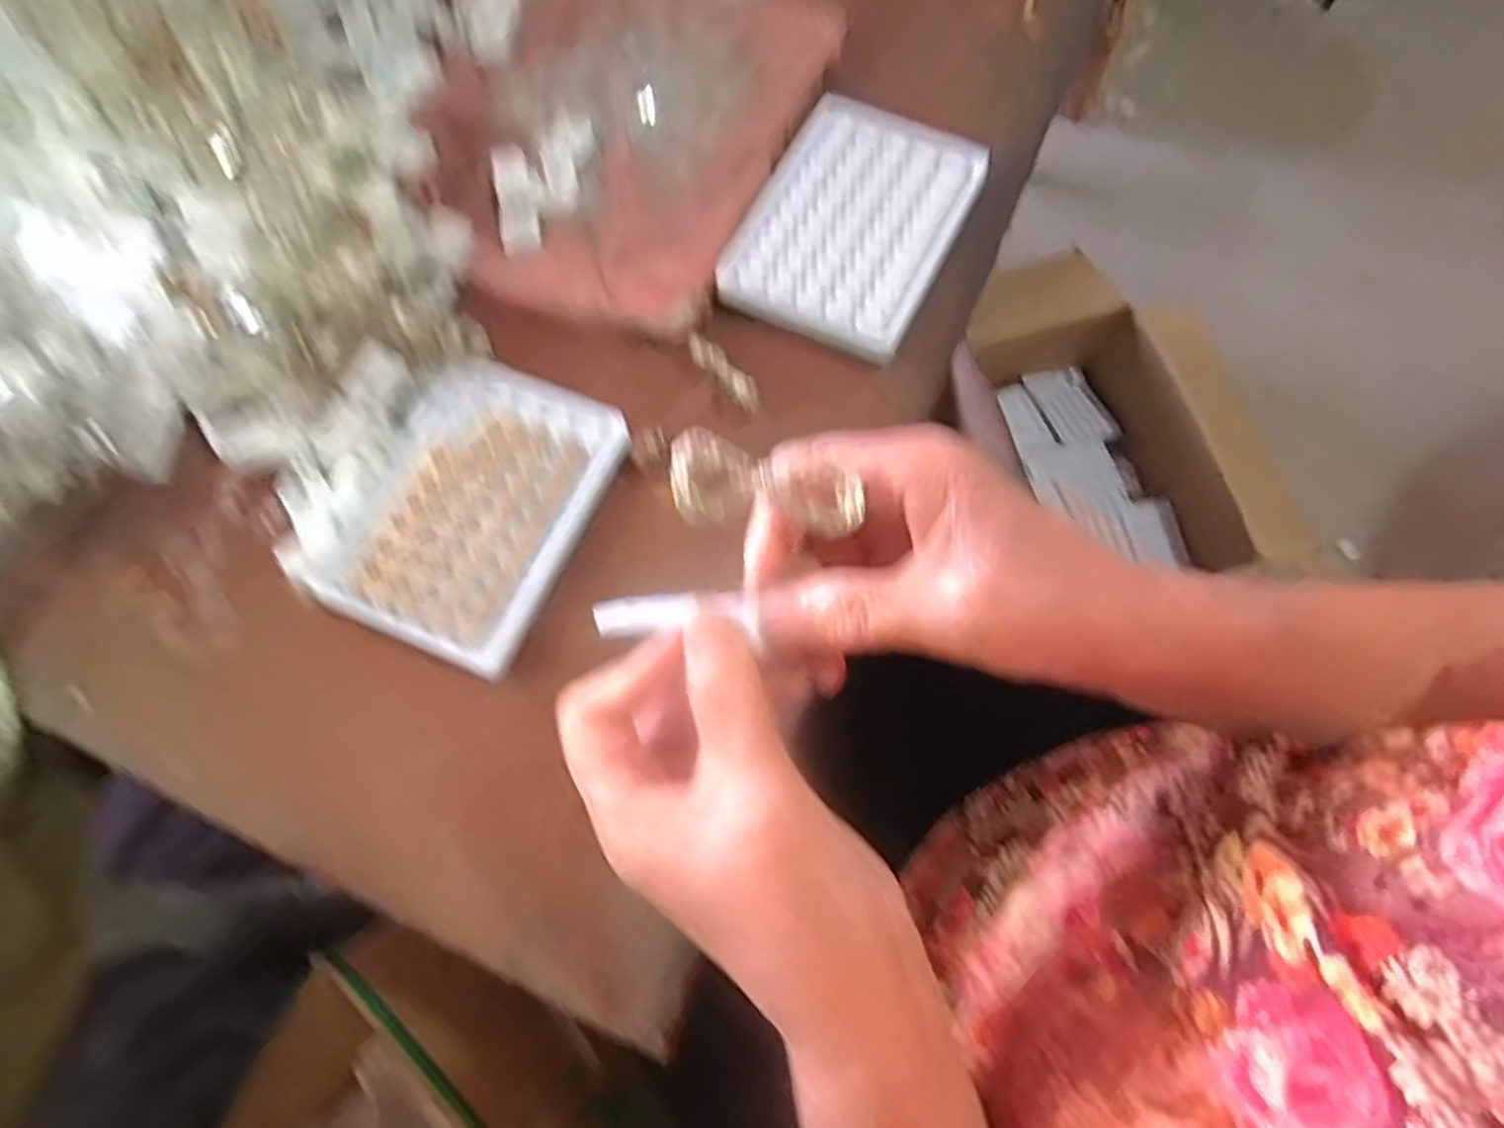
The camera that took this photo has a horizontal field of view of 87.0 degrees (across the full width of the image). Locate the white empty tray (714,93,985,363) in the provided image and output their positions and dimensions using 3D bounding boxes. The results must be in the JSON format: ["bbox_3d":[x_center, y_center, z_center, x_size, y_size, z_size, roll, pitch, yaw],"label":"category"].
[{"bbox_3d":[0.052,-0.175,0.402,0.098,0.011,0.135,24,73,11],"label":"white empty tray"}]

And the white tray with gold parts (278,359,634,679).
[{"bbox_3d":[-0.129,-0.029,0.361,0.107,0.012,0.134,23,73,10],"label":"white tray with gold parts"}]

